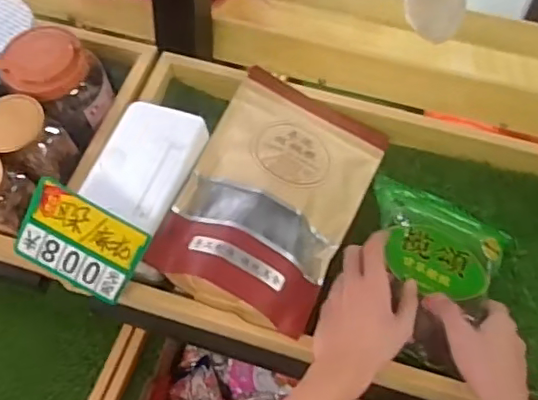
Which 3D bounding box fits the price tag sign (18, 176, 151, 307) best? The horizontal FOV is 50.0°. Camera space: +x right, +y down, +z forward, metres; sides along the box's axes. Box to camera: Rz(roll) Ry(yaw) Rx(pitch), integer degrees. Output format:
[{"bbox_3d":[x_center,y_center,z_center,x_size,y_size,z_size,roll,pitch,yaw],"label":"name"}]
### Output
[{"bbox_3d":[-0.186,0.043,0.566,0.116,0.102,0.011,31,26,-6],"label":"price tag sign"}]

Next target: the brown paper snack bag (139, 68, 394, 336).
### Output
[{"bbox_3d":[0.011,-0.008,0.661,0.182,0.075,0.285,20,51,12],"label":"brown paper snack bag"}]

